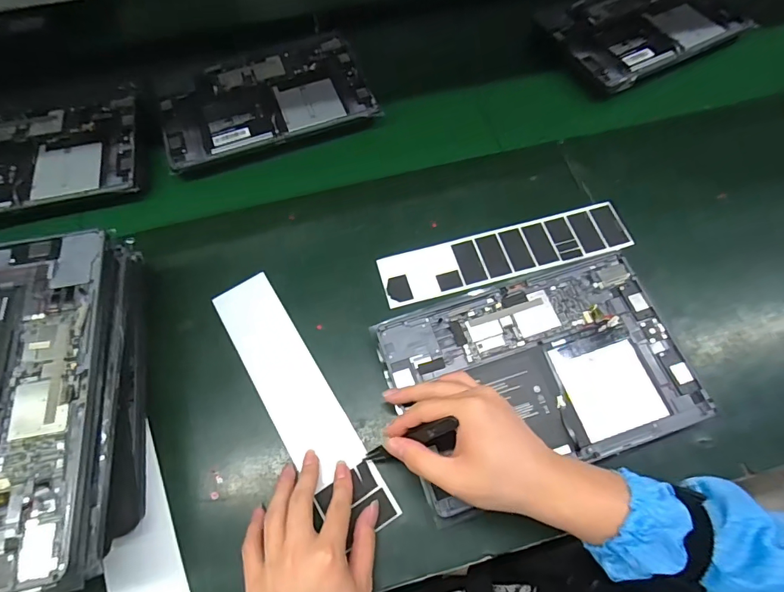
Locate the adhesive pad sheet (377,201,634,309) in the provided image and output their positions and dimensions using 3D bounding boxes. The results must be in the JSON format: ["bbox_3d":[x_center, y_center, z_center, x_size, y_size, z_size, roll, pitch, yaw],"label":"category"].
[{"bbox_3d":[0.120,-0.047,0.464,0.265,0.006,0.057,-14,68,-6],"label":"adhesive pad sheet"}]

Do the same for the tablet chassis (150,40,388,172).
[{"bbox_3d":[-0.157,-0.245,0.539,0.252,0.011,0.156,-18,69,-8],"label":"tablet chassis"}]

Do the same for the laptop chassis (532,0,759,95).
[{"bbox_3d":[0.330,-0.368,0.585,0.246,0.021,0.172,-24,69,-10],"label":"laptop chassis"}]

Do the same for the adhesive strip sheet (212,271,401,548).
[{"bbox_3d":[-0.089,0.091,0.409,0.059,0.009,0.266,-28,65,-17],"label":"adhesive strip sheet"}]

